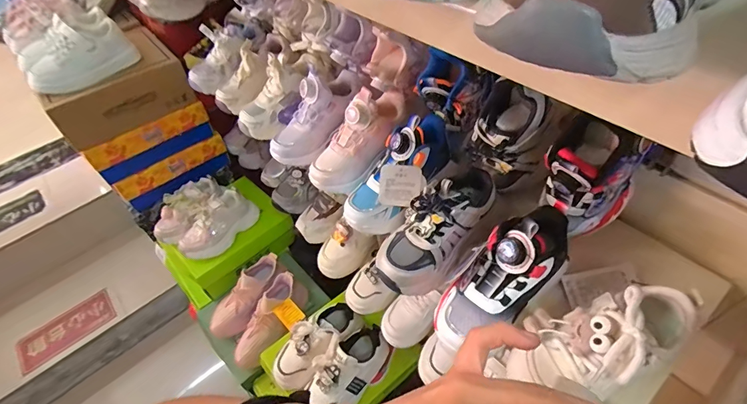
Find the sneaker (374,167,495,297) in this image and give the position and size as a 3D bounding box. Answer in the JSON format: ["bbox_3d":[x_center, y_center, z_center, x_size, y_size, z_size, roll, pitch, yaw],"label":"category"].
[{"bbox_3d":[0.074,0.028,0.459,0.069,0.083,0.171,37,85,31],"label":"sneaker"}]

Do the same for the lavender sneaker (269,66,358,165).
[{"bbox_3d":[-0.092,-0.135,0.599,0.062,0.072,0.173,36,92,31],"label":"lavender sneaker"}]

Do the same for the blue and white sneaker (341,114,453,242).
[{"bbox_3d":[0.035,-0.040,0.516,0.172,0.113,0.066,-37,55,-23],"label":"blue and white sneaker"}]

